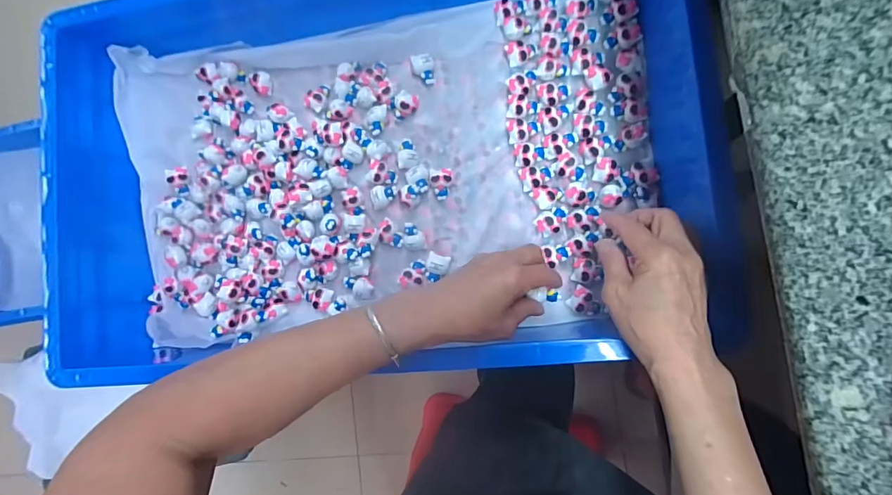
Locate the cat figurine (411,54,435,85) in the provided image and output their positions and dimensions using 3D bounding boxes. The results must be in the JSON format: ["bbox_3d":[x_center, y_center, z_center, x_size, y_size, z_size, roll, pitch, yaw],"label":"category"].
[{"bbox_3d":[-0.026,-0.204,0.475,0.025,0.019,0.030,-2,86,9],"label":"cat figurine"}]

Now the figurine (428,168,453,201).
[{"bbox_3d":[-0.006,-0.071,0.465,0.024,0.013,0.034,-4,86,9],"label":"figurine"}]

